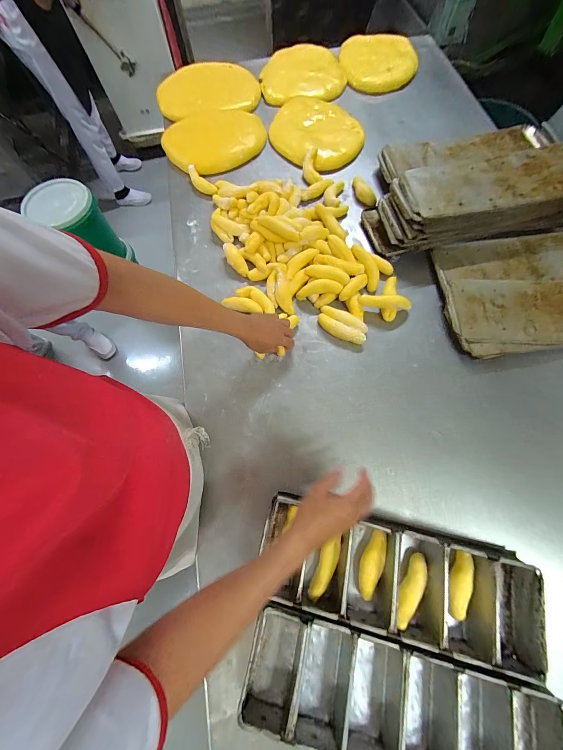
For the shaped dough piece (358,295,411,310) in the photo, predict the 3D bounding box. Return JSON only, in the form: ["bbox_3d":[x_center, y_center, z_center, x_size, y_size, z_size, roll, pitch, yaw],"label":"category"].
[{"bbox_3d":[0.264,-0.182,0.674,0.142,0.030,0.034,0,70,-13],"label":"shaped dough piece"}]

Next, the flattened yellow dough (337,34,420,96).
[{"bbox_3d":[0.384,-1.278,1.091,0.291,0.051,0.326,-12,69,7],"label":"flattened yellow dough"}]

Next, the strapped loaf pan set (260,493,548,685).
[{"bbox_3d":[0.206,0.358,0.486,0.450,0.067,0.172,13,72,6],"label":"strapped loaf pan set"}]

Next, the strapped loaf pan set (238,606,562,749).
[{"bbox_3d":[0.178,0.512,0.429,0.463,0.067,0.167,13,72,6],"label":"strapped loaf pan set"}]

